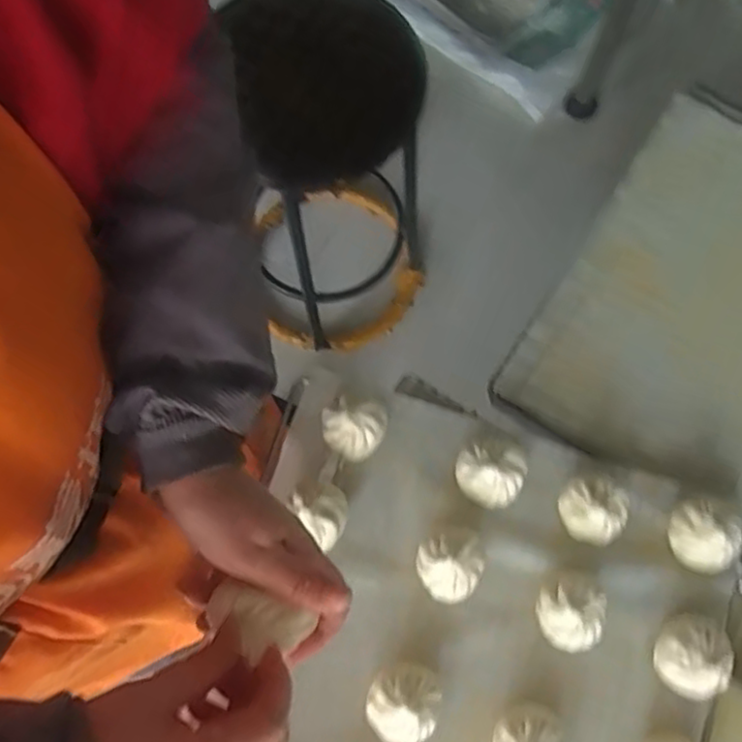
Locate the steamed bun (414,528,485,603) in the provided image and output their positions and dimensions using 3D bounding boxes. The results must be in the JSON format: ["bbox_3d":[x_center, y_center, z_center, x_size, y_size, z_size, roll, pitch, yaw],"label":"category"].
[{"bbox_3d":[0.064,0.152,0.554,0.053,0.040,0.050,0,73,1],"label":"steamed bun"}]

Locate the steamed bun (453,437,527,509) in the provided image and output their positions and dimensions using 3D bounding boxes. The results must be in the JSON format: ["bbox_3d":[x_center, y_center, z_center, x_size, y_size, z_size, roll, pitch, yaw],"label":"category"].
[{"bbox_3d":[0.097,0.082,0.575,0.054,0.039,0.048,26,75,9],"label":"steamed bun"}]

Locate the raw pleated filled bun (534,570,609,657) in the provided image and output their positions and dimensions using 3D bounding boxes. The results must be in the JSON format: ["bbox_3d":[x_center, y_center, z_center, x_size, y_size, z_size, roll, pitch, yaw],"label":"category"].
[{"bbox_3d":[0.154,0.186,0.543,0.050,0.043,0.058,-20,74,-5],"label":"raw pleated filled bun"}]

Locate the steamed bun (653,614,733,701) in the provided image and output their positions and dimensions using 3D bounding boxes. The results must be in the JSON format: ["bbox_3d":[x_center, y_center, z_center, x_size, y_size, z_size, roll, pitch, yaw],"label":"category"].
[{"bbox_3d":[0.245,0.217,0.535,0.054,0.045,0.059,6,73,3],"label":"steamed bun"}]

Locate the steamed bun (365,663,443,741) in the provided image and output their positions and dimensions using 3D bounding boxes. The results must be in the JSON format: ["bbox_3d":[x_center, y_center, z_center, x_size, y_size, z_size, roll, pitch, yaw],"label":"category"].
[{"bbox_3d":[0.024,0.249,0.525,0.052,0.041,0.056,0,73,1],"label":"steamed bun"}]

